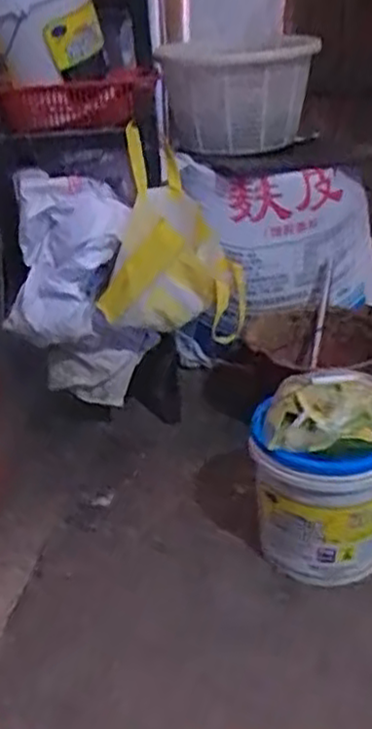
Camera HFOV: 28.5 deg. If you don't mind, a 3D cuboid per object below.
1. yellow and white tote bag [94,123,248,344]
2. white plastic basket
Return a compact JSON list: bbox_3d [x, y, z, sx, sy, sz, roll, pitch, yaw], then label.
[{"bbox_3d":[-0.030,-0.217,1.337,0.190,0.360,0.201,-25,36,-36],"label":"yellow and white tote bag"},{"bbox_3d":[0.108,-0.562,1.536,0.316,0.206,0.372,0,28,3],"label":"white plastic basket"}]

